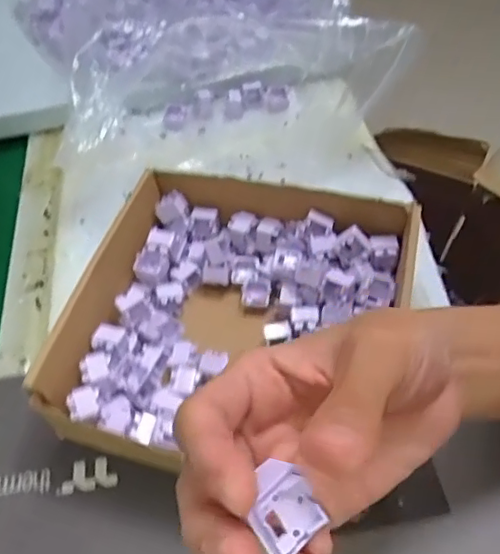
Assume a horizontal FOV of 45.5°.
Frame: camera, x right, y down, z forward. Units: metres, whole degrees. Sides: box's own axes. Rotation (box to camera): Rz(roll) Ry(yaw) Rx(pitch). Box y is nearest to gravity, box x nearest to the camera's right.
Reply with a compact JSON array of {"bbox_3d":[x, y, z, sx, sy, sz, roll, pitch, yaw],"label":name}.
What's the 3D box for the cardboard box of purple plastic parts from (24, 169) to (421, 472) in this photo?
[{"bbox_3d":[-0.009,0.032,0.401,0.212,0.064,0.215,10,52,14],"label":"cardboard box of purple plastic parts"}]

